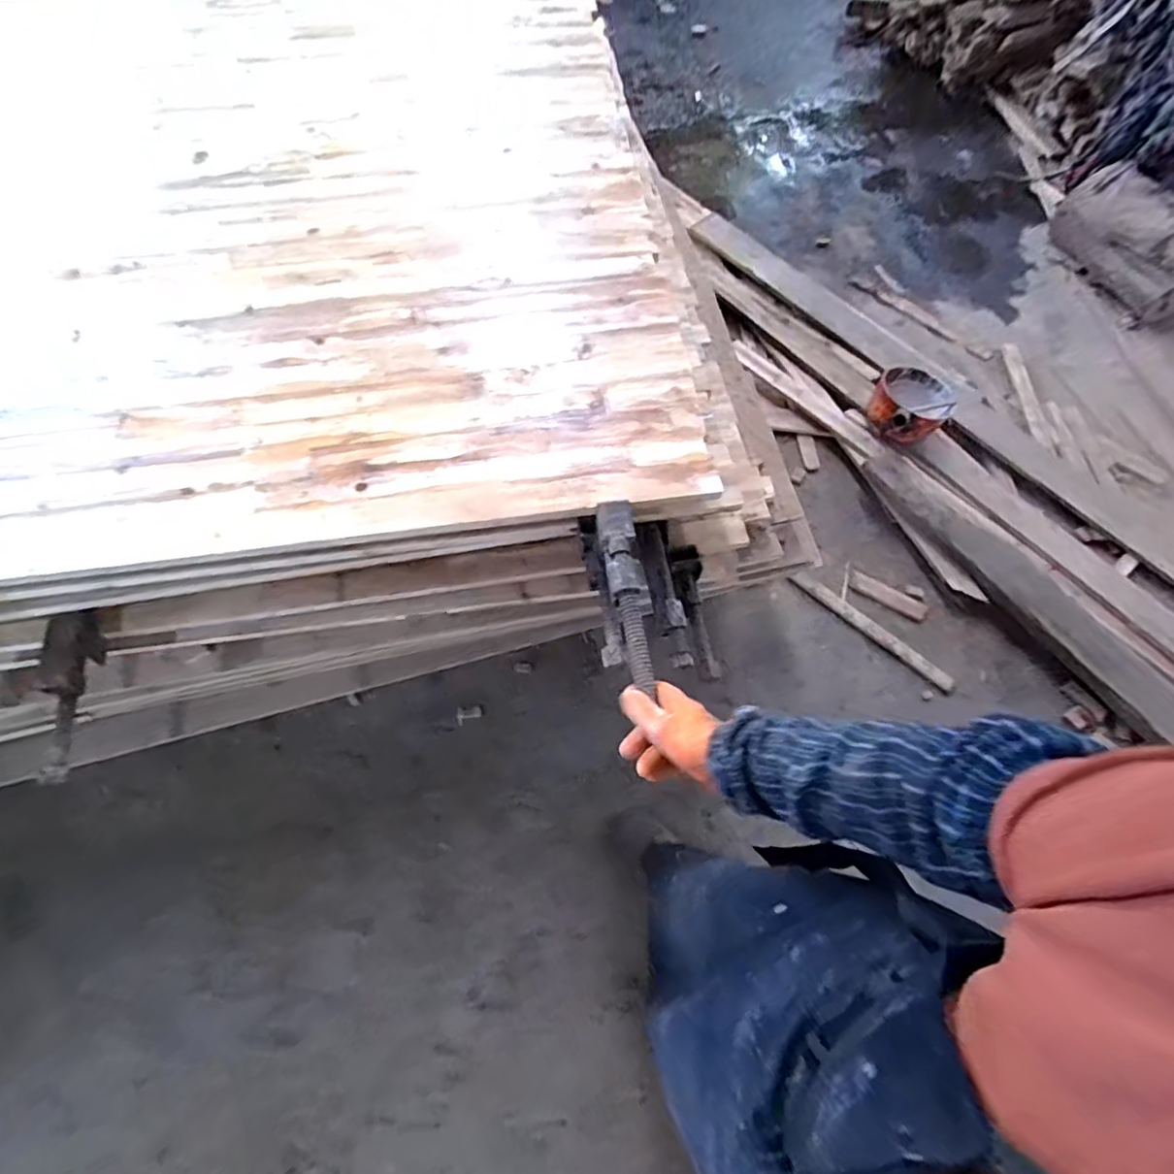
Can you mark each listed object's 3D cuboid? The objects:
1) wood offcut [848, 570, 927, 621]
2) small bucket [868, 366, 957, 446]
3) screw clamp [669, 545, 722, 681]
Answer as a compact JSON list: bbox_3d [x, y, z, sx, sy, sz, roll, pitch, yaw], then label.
[{"bbox_3d":[0.816,0.021,1.574,0.213,0.017,0.058,28,70,9],"label":"wood offcut"},{"bbox_3d":[0.898,-0.516,1.644,0.221,0.115,0.203,0,62,-1],"label":"small bucket"},{"bbox_3d":[0.163,0.037,0.853,0.041,0.033,0.201,-10,62,-6],"label":"screw clamp"}]

